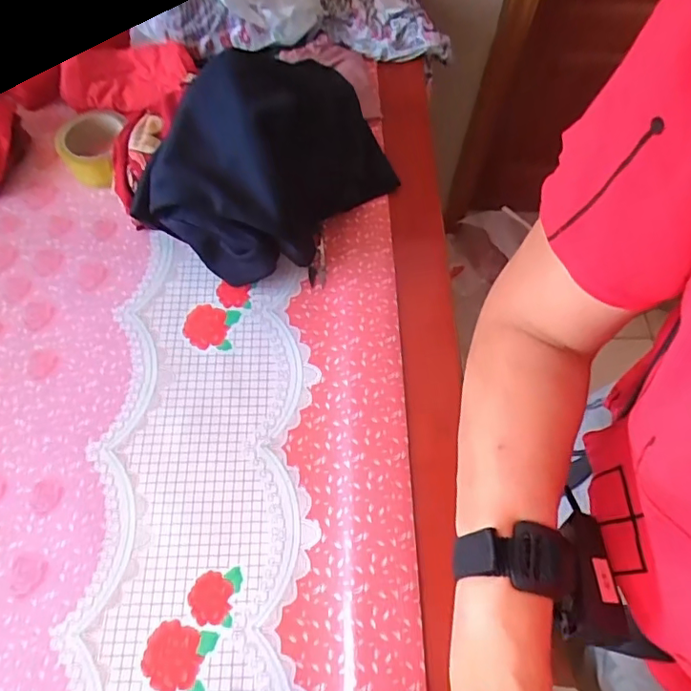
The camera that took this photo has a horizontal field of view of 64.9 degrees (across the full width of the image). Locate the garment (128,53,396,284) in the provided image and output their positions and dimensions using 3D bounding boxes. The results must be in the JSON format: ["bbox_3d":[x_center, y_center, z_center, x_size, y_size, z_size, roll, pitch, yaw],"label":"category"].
[{"bbox_3d":[-0.084,-0.215,0.635,0.175,0.214,0.290,33,67,14],"label":"garment"}]

